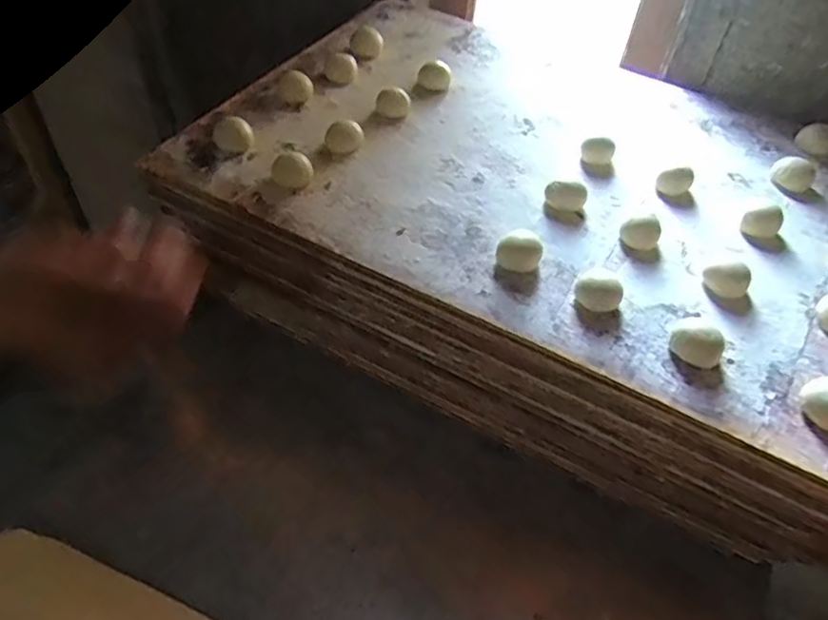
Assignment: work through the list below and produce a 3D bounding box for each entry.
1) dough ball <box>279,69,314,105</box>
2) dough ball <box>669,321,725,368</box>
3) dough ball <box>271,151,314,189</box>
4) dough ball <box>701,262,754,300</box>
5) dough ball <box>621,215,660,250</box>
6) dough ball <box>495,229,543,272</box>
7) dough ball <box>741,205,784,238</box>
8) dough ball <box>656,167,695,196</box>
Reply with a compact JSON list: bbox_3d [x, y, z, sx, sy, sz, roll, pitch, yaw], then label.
[{"bbox_3d":[-0.114,-0.215,0.601,0.031,0.020,0.031,1,50,-1],"label":"dough ball"},{"bbox_3d":[0.192,0.021,0.420,0.033,0.026,0.030,2,50,-3],"label":"dough ball"},{"bbox_3d":[-0.100,-0.117,0.516,0.030,0.019,0.027,-25,56,-23],"label":"dough ball"},{"bbox_3d":[0.233,-0.023,0.465,0.030,0.022,0.022,26,53,17],"label":"dough ball"},{"bbox_3d":[0.182,-0.064,0.497,0.029,0.016,0.025,26,53,17],"label":"dough ball"},{"bbox_3d":[0.081,-0.045,0.470,0.031,0.019,0.028,-29,58,-25],"label":"dough ball"},{"bbox_3d":[0.289,-0.075,0.512,0.026,0.018,0.028,2,50,-3],"label":"dough ball"},{"bbox_3d":[0.229,-0.115,0.543,0.027,0.019,0.022,26,53,17],"label":"dough ball"}]

